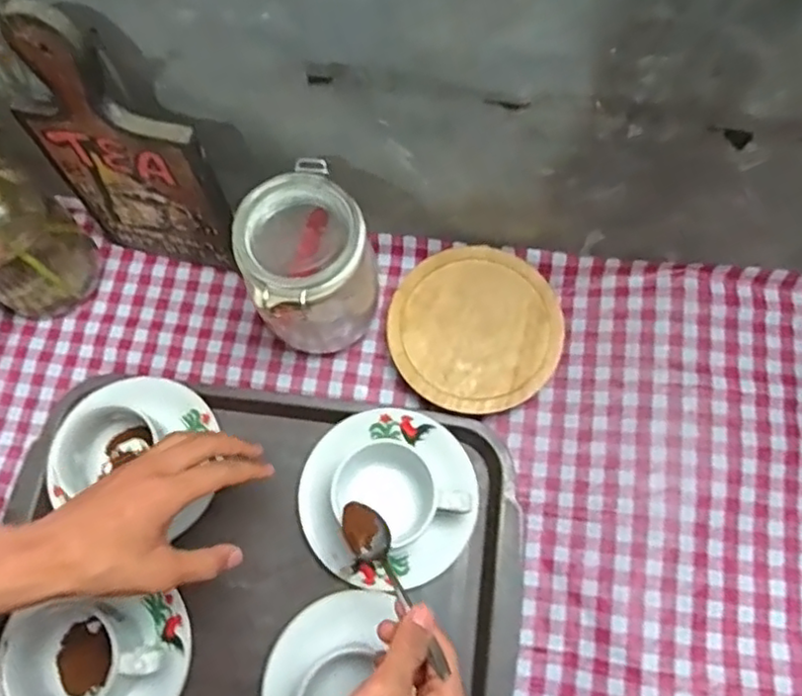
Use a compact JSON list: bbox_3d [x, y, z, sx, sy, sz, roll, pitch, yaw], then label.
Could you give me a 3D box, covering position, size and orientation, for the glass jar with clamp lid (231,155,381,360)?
[{"bbox_3d":[-0.078,-0.061,0.551,0.098,0.152,0.094,0,72,1],"label":"glass jar with clamp lid"}]

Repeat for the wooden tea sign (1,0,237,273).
[{"bbox_3d":[-0.221,-0.144,0.520,0.139,0.294,0.032,17,73,6],"label":"wooden tea sign"}]

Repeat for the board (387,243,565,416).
[{"bbox_3d":[0.069,-0.017,0.591,0.154,0.017,0.149,0,72,1],"label":"board"}]

